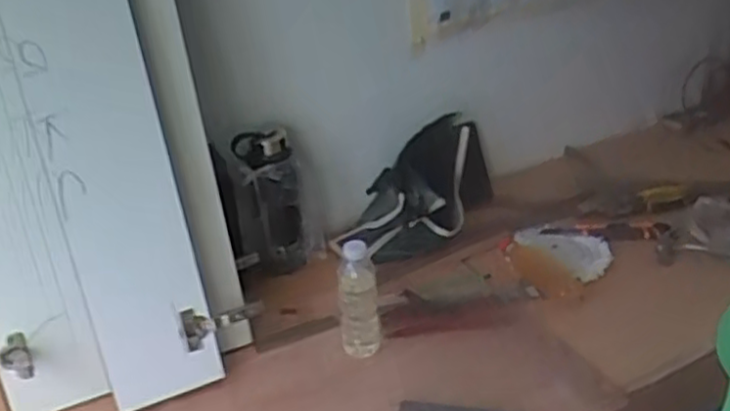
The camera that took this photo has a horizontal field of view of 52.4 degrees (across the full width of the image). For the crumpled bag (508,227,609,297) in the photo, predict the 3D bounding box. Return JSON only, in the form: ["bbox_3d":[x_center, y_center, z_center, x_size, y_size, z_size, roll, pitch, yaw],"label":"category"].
[{"bbox_3d":[0.326,0.095,1.276,0.165,0.013,0.193,11,32,23],"label":"crumpled bag"}]

